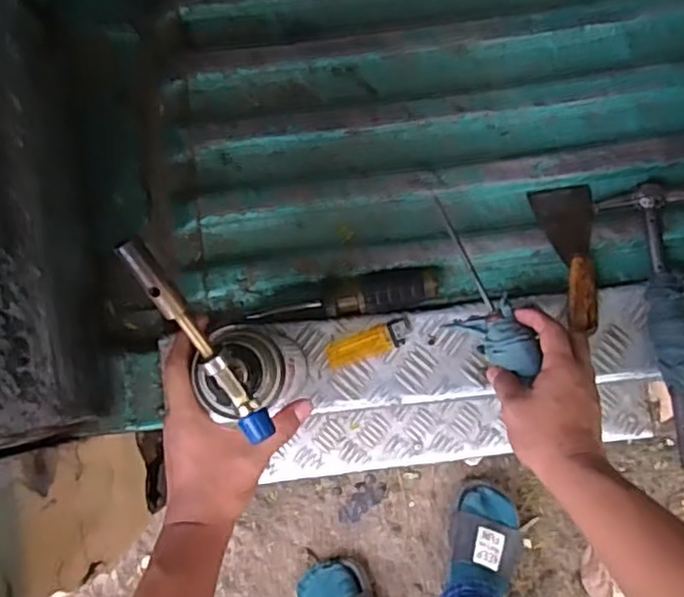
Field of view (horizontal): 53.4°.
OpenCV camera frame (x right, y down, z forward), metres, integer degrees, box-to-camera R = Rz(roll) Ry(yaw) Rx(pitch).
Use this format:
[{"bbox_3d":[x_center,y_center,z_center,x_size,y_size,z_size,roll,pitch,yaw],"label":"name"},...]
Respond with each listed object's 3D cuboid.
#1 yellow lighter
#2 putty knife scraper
[{"bbox_3d":[0.026,0.041,0.630,0.081,0.014,0.026,-21,84,1],"label":"yellow lighter"},{"bbox_3d":[0.212,-0.040,0.625,0.054,0.011,0.144,-4,65,3],"label":"putty knife scraper"}]

